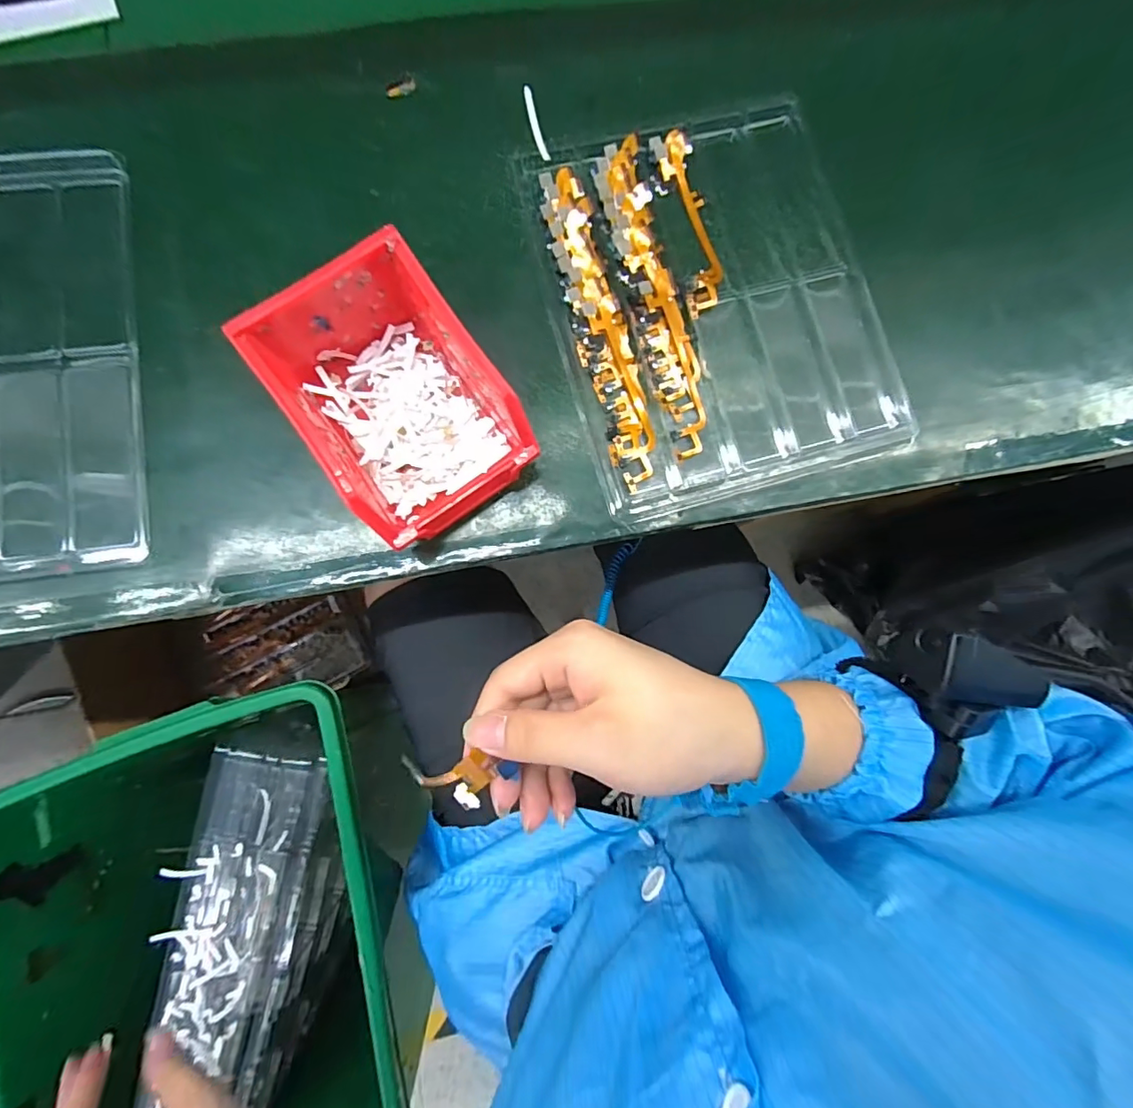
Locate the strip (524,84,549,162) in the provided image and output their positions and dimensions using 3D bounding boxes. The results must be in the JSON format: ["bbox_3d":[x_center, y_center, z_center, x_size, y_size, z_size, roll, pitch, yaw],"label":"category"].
[{"bbox_3d":[-0.021,-0.303,0.363,0.005,0.004,0.049,-18,99,-6],"label":"strip"}]

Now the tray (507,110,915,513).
[{"bbox_3d":[0.104,-0.175,0.357,0.216,0.013,0.267,-15,83,-4],"label":"tray"}]

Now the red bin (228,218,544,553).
[{"bbox_3d":[-0.098,-0.086,0.301,0.101,0.073,0.134,-36,85,-7],"label":"red bin"}]

